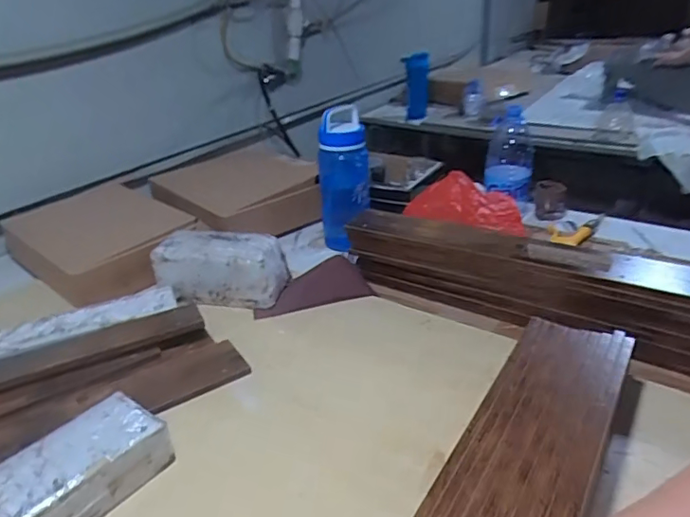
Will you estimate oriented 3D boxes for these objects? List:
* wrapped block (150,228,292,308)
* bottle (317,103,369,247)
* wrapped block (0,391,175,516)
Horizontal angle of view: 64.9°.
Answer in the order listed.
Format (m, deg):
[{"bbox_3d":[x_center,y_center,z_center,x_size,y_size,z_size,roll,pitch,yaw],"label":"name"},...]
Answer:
[{"bbox_3d":[-0.223,0.013,0.971,0.228,0.096,0.103,4,29,11],"label":"wrapped block"},{"bbox_3d":[-0.003,-0.172,1.133,0.107,0.267,0.123,-1,29,2],"label":"bottle"},{"bbox_3d":[-0.306,0.242,0.598,0.103,0.060,0.212,21,36,36],"label":"wrapped block"}]

